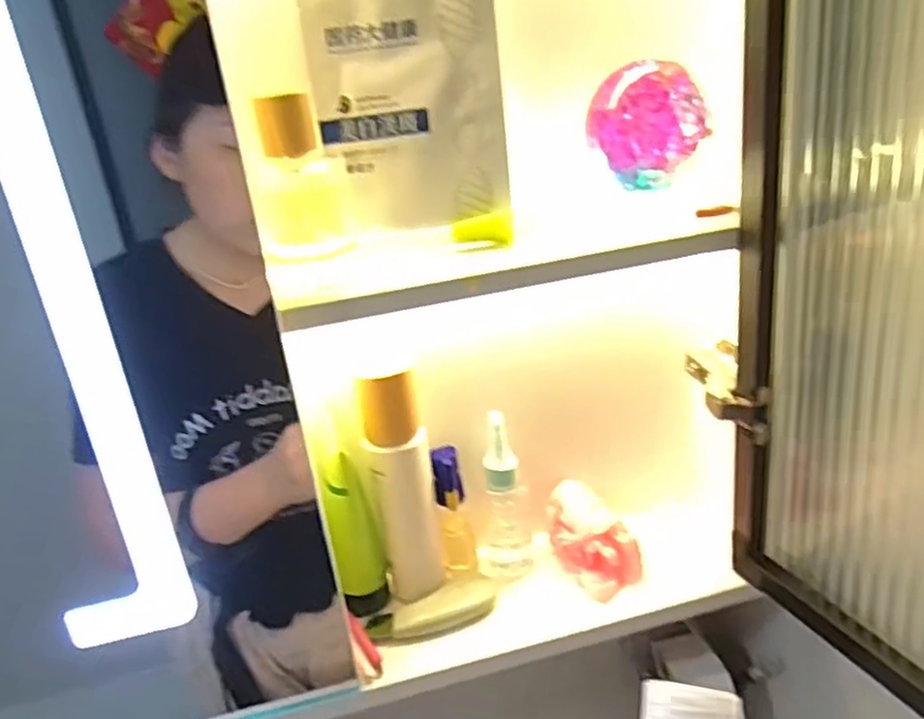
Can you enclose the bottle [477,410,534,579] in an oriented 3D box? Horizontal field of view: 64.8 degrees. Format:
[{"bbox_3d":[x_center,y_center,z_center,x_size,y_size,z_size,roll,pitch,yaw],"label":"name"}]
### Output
[{"bbox_3d":[0.027,0.096,0.525,0.039,0.125,0.033,-6,22,3],"label":"bottle"}]

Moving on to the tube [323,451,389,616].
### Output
[{"bbox_3d":[-0.070,0.118,0.484,0.028,0.128,0.033,-10,22,-6],"label":"tube"}]

